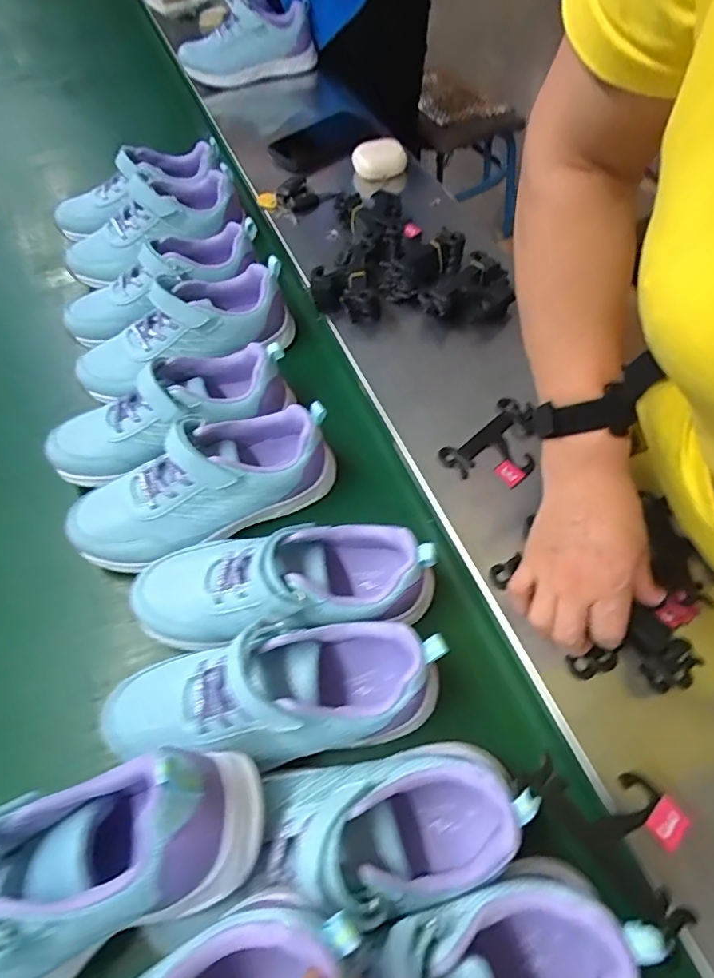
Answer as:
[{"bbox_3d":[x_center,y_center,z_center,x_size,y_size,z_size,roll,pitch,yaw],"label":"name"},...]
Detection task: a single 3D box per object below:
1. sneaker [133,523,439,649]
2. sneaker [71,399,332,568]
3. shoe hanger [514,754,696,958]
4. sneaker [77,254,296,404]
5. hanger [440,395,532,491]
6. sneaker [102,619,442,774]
[{"bbox_3d":[-0.058,0.068,0.390,0.230,0.076,0.087,-7,61,0],"label":"sneaker"},{"bbox_3d":[-0.135,-0.007,0.441,0.233,0.069,0.084,-20,62,-7],"label":"sneaker"},{"bbox_3d":[0.147,0.186,0.286,0.058,0.014,0.098,-39,66,-16],"label":"shoe hanger"},{"bbox_3d":[-0.185,-0.176,0.540,0.226,0.077,0.077,-23,62,-9],"label":"sneaker"},{"bbox_3d":[0.136,-0.038,0.476,0.100,0.014,0.069,-39,66,-16],"label":"hanger"},{"bbox_3d":[-0.060,0.142,0.350,0.226,0.088,0.082,-11,61,-2],"label":"sneaker"}]

